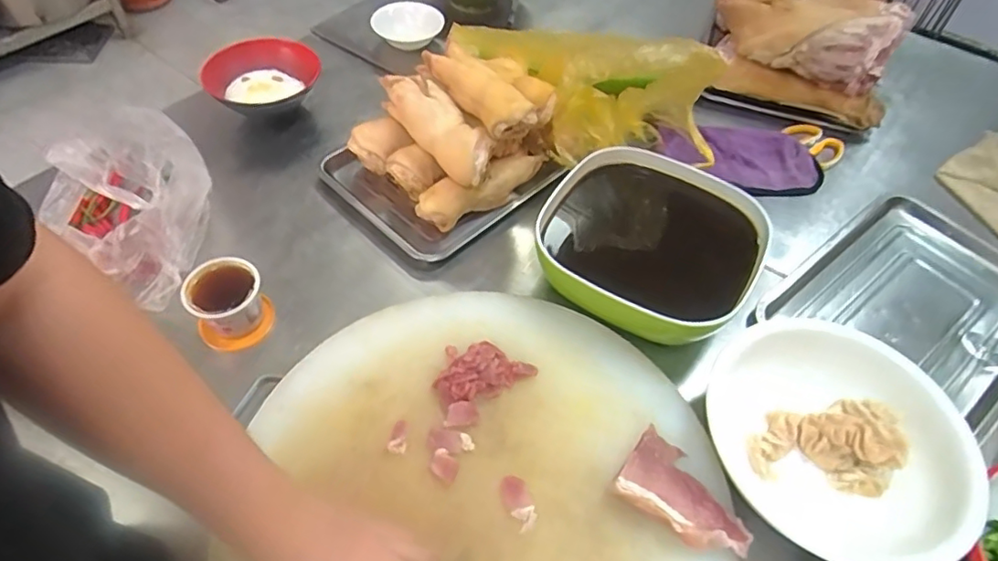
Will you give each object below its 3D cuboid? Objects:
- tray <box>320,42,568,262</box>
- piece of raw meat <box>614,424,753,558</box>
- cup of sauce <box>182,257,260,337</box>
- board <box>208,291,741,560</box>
[{"bbox_3d":[-0.076,-0.203,0.799,0.242,0.160,0.285,39,60,24],"label":"tray"},{"bbox_3d":[0.172,0.196,0.535,0.121,0.023,0.077,33,57,19],"label":"piece of raw meat"},{"bbox_3d":[-0.303,0.027,0.661,0.077,0.078,0.071,2,52,-3],"label":"cup of sauce"},{"bbox_3d":[-0.014,0.201,0.535,0.416,0.030,0.455,2,52,-3],"label":"board"}]

